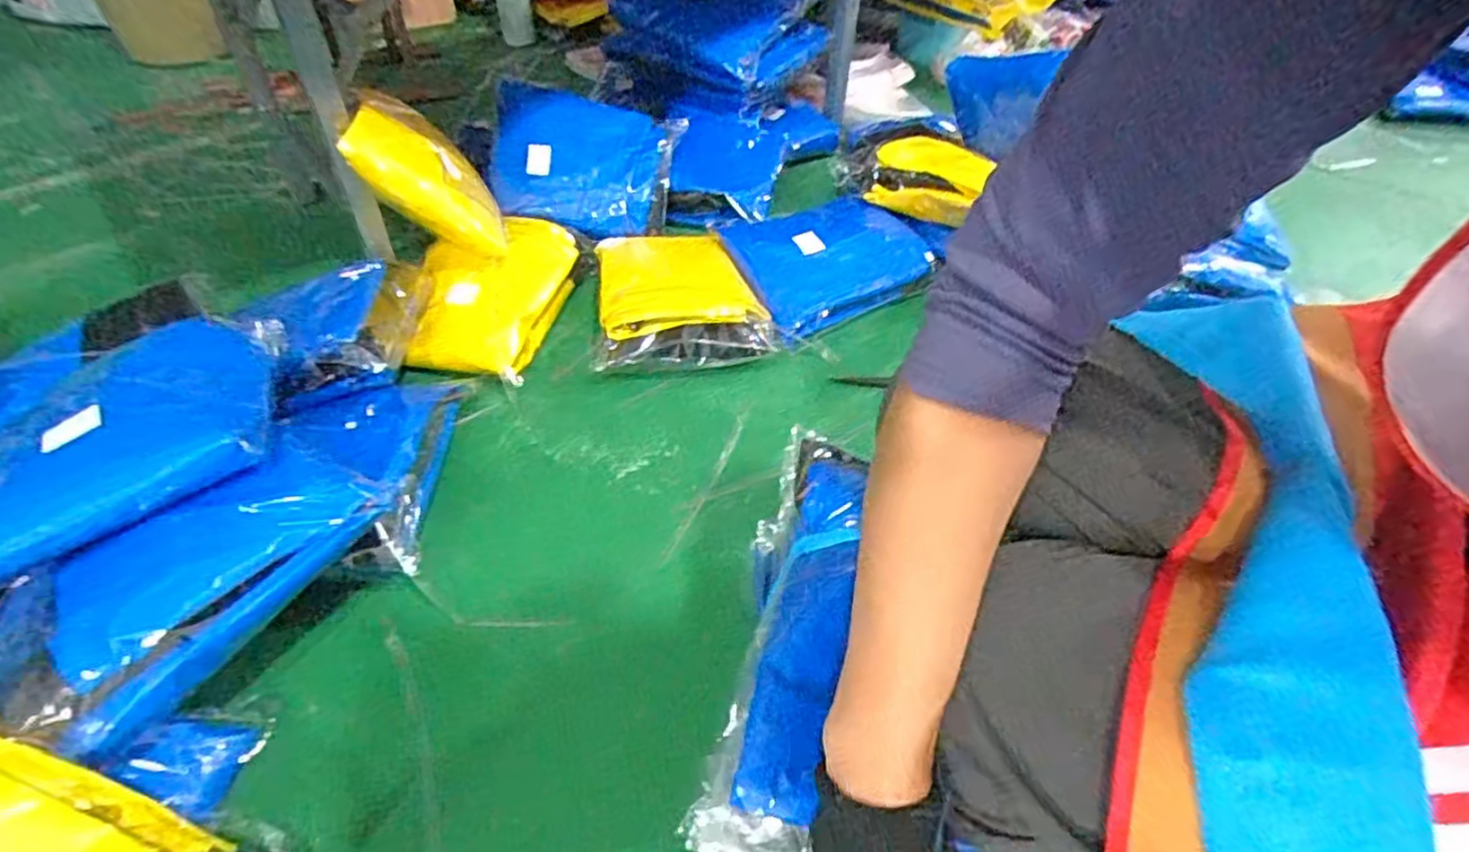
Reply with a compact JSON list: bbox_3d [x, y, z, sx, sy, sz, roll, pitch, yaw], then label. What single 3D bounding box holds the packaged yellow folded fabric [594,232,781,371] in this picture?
[{"bbox_3d":[-0.073,-0.174,0.900,0.214,0.073,0.247,-7,47,-8],"label":"packaged yellow folded fabric"}]

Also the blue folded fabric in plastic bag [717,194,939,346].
[{"bbox_3d":[0.123,-0.232,0.962,0.253,0.068,0.202,-23,51,-22],"label":"blue folded fabric in plastic bag"}]

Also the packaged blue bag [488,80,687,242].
[{"bbox_3d":[-0.216,-0.368,0.972,0.254,0.039,0.192,7,85,-13],"label":"packaged blue bag"}]

